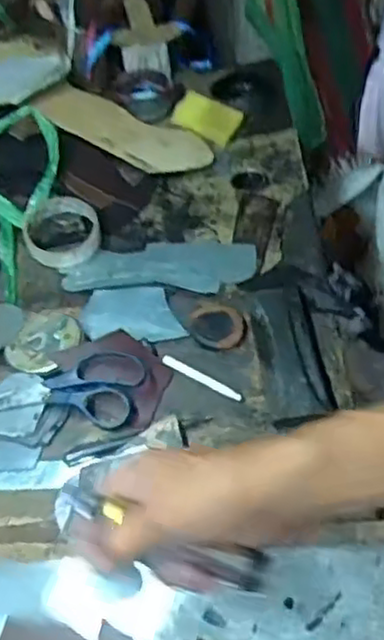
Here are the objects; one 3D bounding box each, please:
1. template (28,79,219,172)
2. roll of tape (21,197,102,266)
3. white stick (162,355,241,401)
[{"bbox_3d":[-0.086,-0.244,0.907,0.226,0.017,0.092,25,53,6],"label":"template"},{"bbox_3d":[-0.149,-0.103,0.817,0.088,0.033,0.090,-13,47,-5],"label":"roll of tape"},{"bbox_3d":[0.008,0.053,0.658,0.086,0.005,0.010,26,55,27],"label":"white stick"}]

